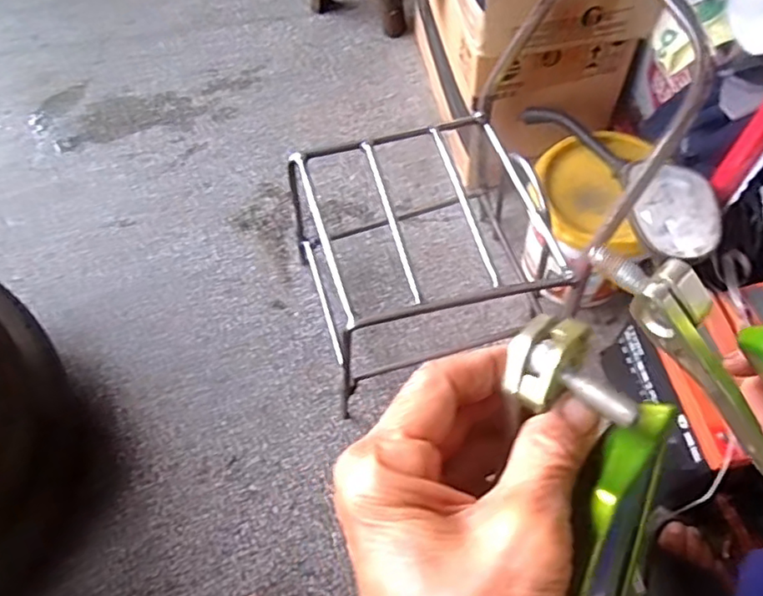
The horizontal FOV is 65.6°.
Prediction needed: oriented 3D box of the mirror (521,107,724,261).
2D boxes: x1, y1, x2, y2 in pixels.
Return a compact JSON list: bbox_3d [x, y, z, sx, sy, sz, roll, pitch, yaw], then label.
[{"bbox_3d":[0.287,-0.158,0.697,0.094,0.035,0.289,-33,55,5],"label":"mirror"}]

